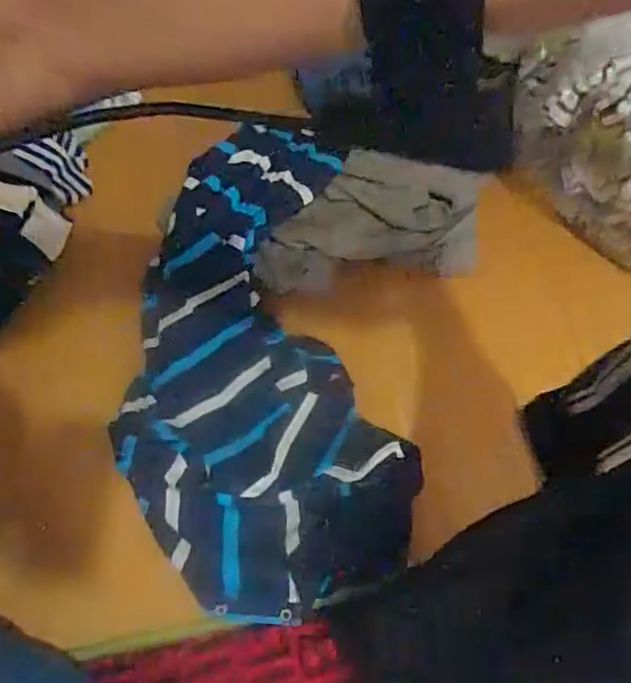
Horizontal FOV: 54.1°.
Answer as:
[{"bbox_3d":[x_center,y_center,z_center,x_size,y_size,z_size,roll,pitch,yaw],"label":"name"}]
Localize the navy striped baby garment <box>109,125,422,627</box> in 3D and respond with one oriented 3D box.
[{"bbox_3d":[-0.059,0.009,0.612,0.255,0.095,0.471,-4,63,-6],"label":"navy striped baby garment"}]

